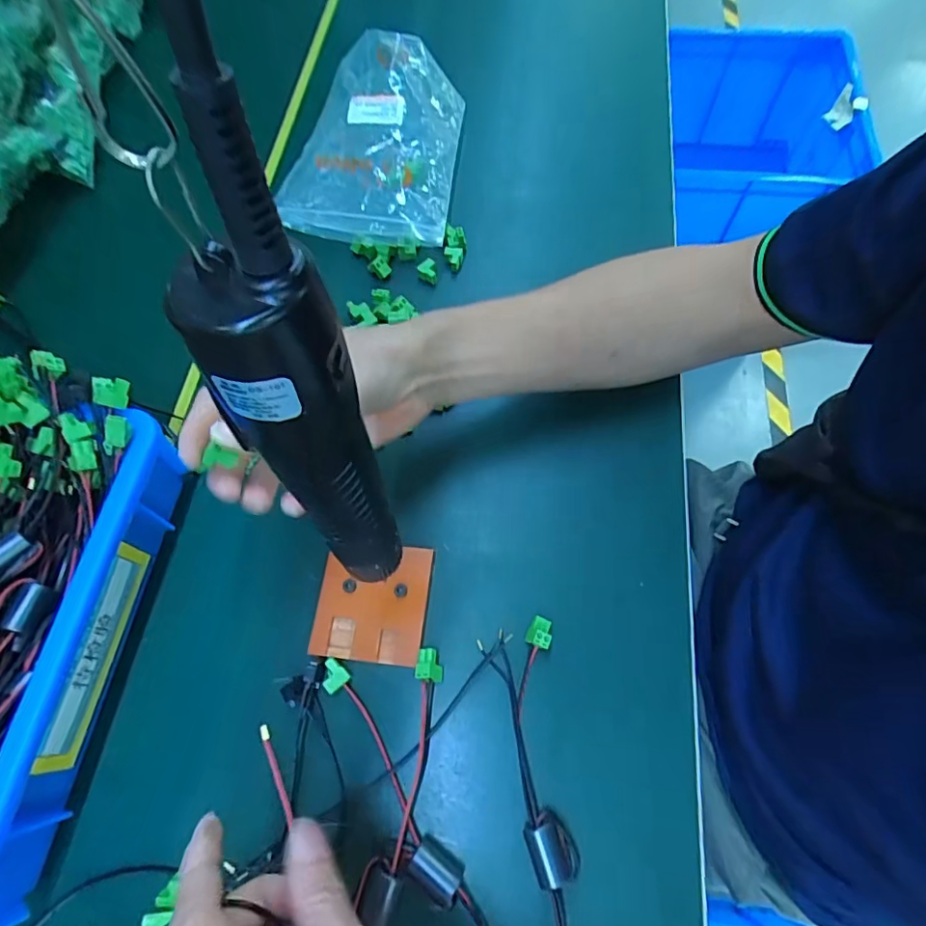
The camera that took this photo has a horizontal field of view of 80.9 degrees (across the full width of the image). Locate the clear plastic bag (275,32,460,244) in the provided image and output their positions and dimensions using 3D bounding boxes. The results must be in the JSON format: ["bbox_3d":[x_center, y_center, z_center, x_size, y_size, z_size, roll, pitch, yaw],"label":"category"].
[{"bbox_3d":[-0.080,-0.308,0.506,0.154,0.051,0.220,7,67,6],"label":"clear plastic bag"}]

